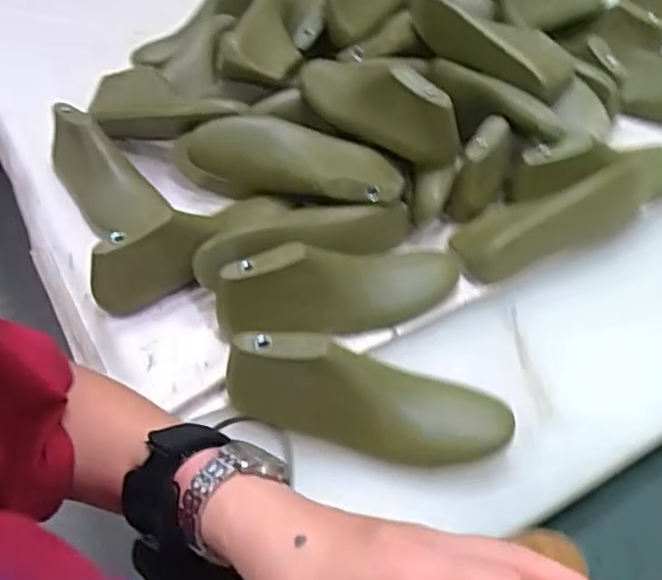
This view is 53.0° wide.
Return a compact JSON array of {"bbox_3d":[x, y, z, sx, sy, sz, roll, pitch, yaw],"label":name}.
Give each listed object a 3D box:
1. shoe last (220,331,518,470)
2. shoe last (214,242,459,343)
[{"bbox_3d":[0.035,0.103,0.612,0.264,0.083,0.068,16,47,-3],"label":"shoe last"},{"bbox_3d":[0.014,-0.005,0.710,0.270,0.088,0.071,-13,48,-11],"label":"shoe last"}]

